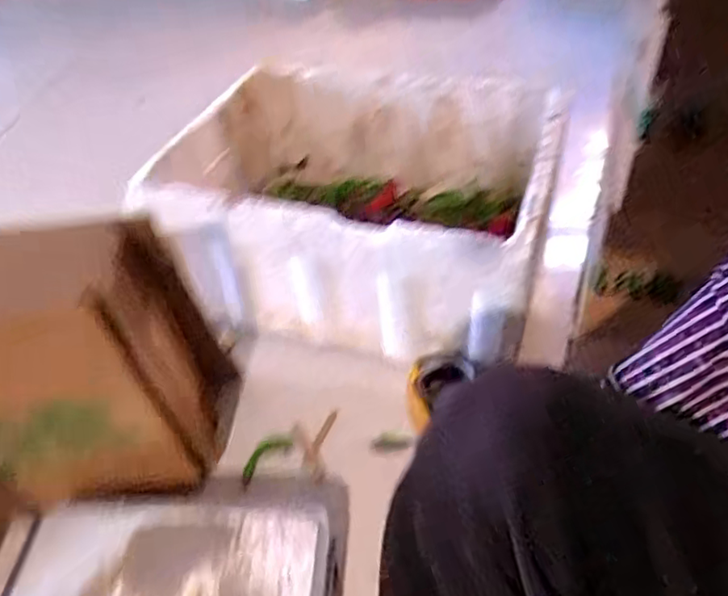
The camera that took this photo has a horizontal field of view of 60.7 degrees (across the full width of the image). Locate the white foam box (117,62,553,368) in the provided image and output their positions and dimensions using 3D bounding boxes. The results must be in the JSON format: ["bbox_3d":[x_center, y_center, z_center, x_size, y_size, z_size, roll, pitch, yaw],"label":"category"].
[{"bbox_3d":[0.002,-0.152,0.905,0.483,0.272,0.405,4,43,12],"label":"white foam box"}]

